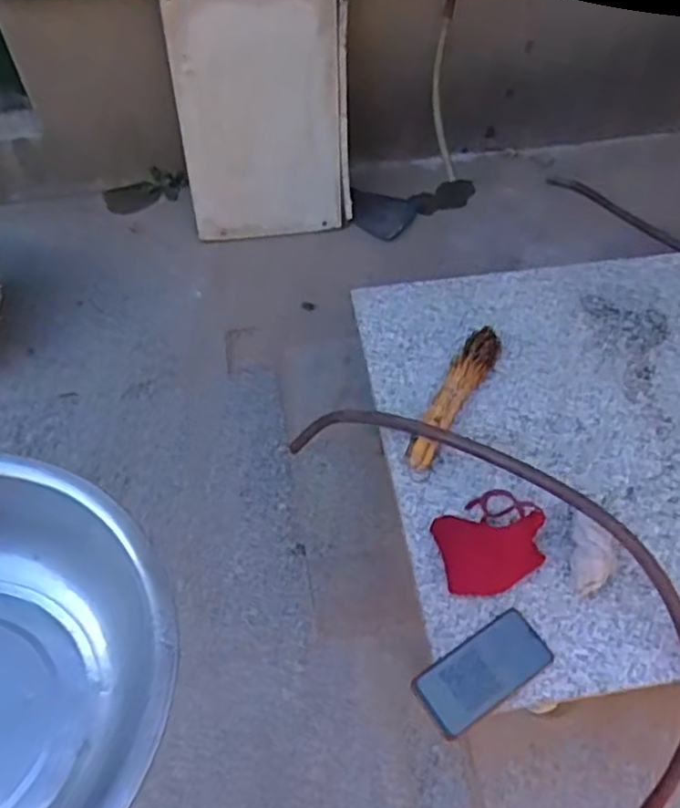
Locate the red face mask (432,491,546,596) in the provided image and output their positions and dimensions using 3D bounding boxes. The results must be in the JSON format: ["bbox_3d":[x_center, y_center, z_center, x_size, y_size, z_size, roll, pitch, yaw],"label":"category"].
[{"bbox_3d":[0.192,0.172,0.877,0.142,0.041,0.117,-28,60,-18],"label":"red face mask"}]

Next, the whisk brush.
[{"bbox_3d":[0.164,-0.012,1.006,0.054,0.038,0.270,28,60,17],"label":"whisk brush"}]

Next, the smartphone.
[{"bbox_3d":[0.167,0.312,0.802,0.164,0.012,0.078,-30,61,-19],"label":"smartphone"}]

